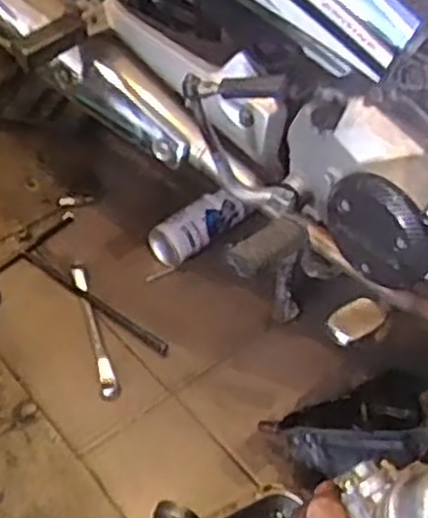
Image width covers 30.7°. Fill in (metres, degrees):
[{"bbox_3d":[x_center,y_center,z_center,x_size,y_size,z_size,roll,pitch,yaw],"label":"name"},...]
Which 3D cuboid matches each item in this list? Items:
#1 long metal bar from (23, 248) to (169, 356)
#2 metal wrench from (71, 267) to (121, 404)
[{"bbox_3d":[-0.184,0.055,1.160,0.314,0.006,0.023,32,56,31],"label":"long metal bar"},{"bbox_3d":[-0.173,0.092,1.114,0.025,0.017,0.259,-15,46,-9],"label":"metal wrench"}]

